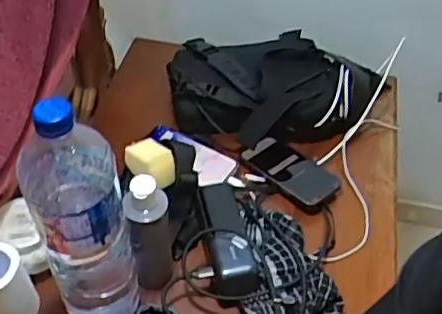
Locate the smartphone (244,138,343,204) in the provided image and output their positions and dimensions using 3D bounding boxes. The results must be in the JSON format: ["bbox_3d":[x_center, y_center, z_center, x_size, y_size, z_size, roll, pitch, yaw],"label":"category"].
[{"bbox_3d":[0.104,0.015,0.824,0.138,0.011,0.076,35,55,27],"label":"smartphone"}]

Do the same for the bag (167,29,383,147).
[{"bbox_3d":[0.083,-0.112,0.888,0.310,0.084,0.187,-4,47,-6],"label":"bag"}]

